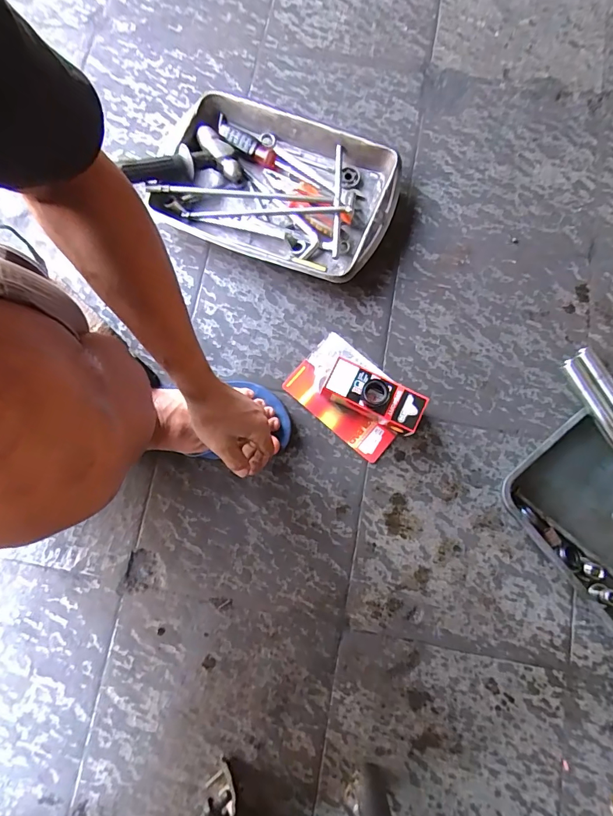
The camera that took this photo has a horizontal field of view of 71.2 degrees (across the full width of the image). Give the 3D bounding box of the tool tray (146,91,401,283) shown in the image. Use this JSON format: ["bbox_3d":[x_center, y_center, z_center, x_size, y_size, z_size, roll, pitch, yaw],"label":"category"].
[{"bbox_3d":[-0.053,-0.343,0.670,0.371,0.051,0.247,23,80,5],"label":"tool tray"}]

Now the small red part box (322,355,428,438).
[{"bbox_3d":[0.093,-0.014,0.592,0.132,0.072,0.054,25,80,6],"label":"small red part box"}]

